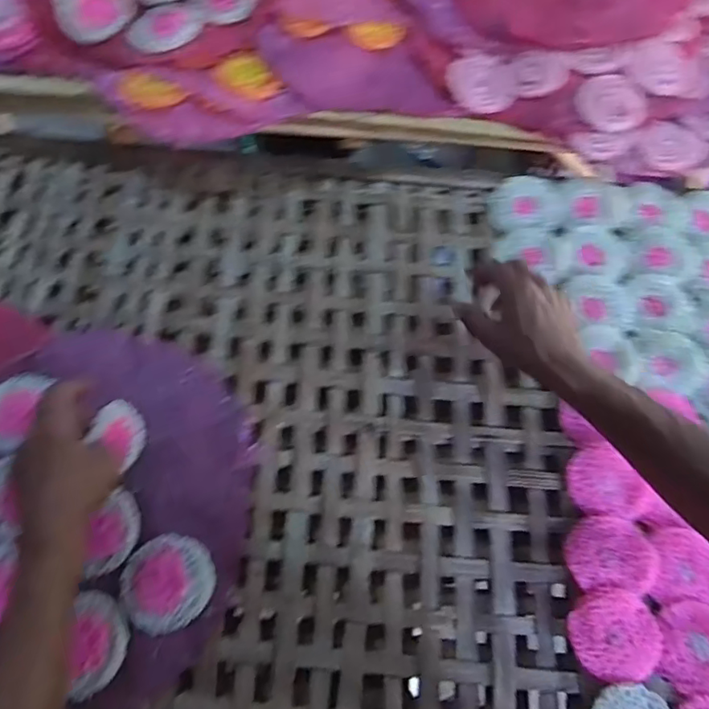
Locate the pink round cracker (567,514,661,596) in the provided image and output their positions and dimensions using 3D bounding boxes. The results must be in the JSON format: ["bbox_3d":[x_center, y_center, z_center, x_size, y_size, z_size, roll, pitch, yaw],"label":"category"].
[{"bbox_3d":[0.245,0.189,0.532,0.080,0.019,0.065,5,68,0],"label":"pink round cracker"}]

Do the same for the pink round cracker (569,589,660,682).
[{"bbox_3d":[0.237,0.255,0.508,0.081,0.007,0.075,13,68,3],"label":"pink round cracker"}]

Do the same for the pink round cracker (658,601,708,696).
[{"bbox_3d":[0.317,0.266,0.504,0.075,0.016,0.074,1,68,-2],"label":"pink round cracker"}]

